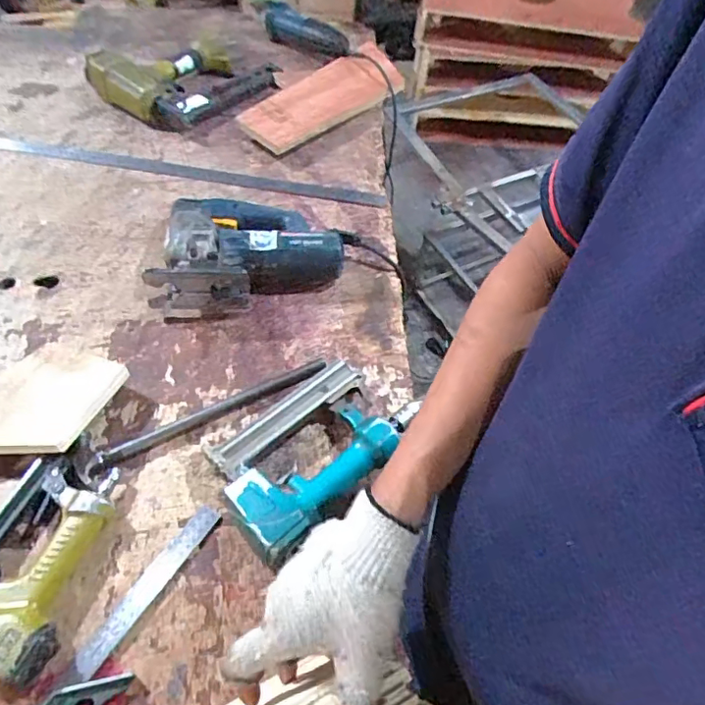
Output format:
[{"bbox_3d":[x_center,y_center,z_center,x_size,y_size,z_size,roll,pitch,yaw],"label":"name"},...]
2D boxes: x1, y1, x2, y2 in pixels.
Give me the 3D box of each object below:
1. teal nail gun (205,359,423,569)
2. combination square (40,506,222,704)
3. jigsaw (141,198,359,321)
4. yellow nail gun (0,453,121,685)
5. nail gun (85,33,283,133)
[{"bbox_3d":[-0.050,0.108,0.627,0.148,0.059,0.235,39,60,21],"label":"teal nail gun"},{"bbox_3d":[-0.202,0.291,0.514,0.107,0.018,0.295,29,57,15],"label":"combination square"},{"bbox_3d":[-0.149,-0.158,0.803,0.291,0.075,0.180,-12,57,-13],"label":"jigsaw"},{"bbox_3d":[-0.327,0.199,0.543,0.136,0.040,0.197,11,54,3],"label":"yellow nail gun"},{"bbox_3d":[-0.319,-0.538,1.078,0.319,0.072,0.228,-33,63,-25],"label":"nail gun"}]

